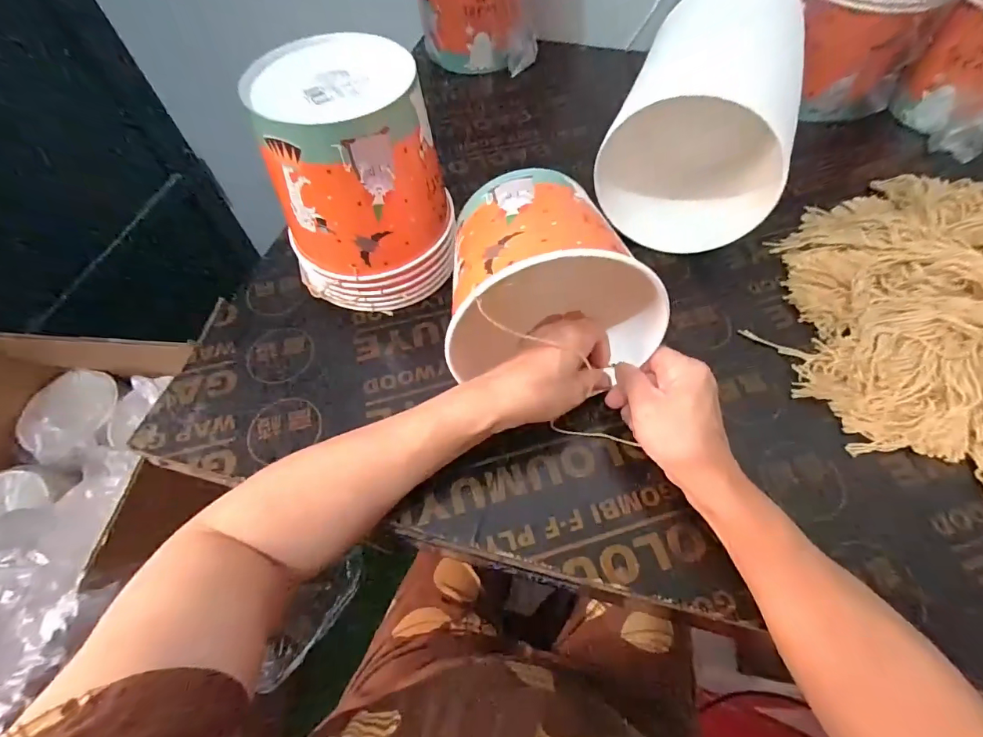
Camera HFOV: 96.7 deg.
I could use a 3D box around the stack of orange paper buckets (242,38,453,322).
[{"bbox_3d":[-0.116,-0.166,0.407,0.147,0.184,0.143,-6,59,-2],"label":"stack of orange paper buckets"}]

